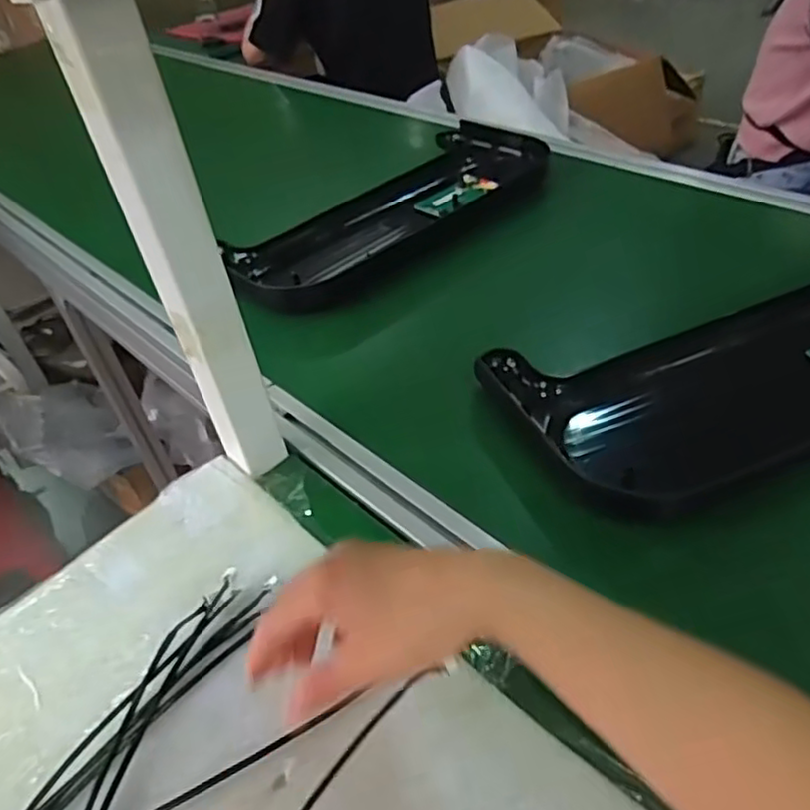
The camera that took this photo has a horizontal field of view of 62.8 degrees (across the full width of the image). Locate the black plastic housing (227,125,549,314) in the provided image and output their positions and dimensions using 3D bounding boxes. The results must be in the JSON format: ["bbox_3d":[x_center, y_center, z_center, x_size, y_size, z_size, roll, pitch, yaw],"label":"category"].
[{"bbox_3d":[-0.020,-0.269,0.916,0.493,0.060,0.215,-35,49,-26],"label":"black plastic housing"}]

